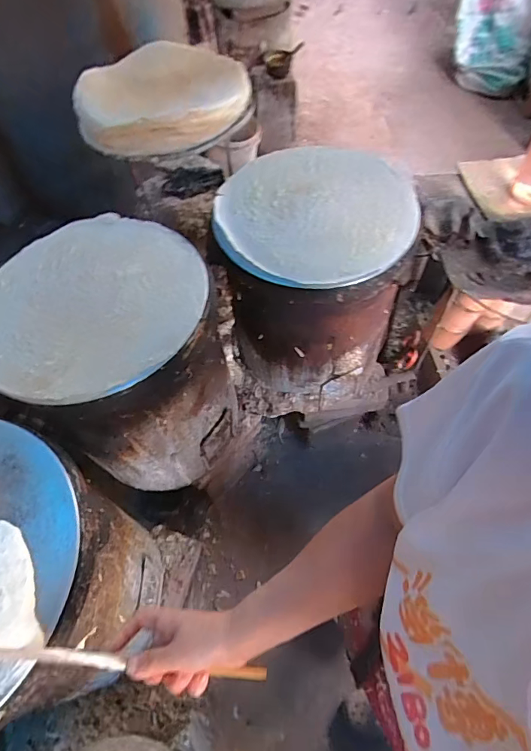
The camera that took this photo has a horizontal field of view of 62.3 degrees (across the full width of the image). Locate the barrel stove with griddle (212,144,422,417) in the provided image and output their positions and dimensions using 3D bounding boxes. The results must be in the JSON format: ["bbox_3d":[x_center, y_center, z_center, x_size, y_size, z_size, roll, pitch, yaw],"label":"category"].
[{"bbox_3d":[0.103,-0.187,0.995,0.383,0.497,0.365,-7,59,-7],"label":"barrel stove with griddle"}]

